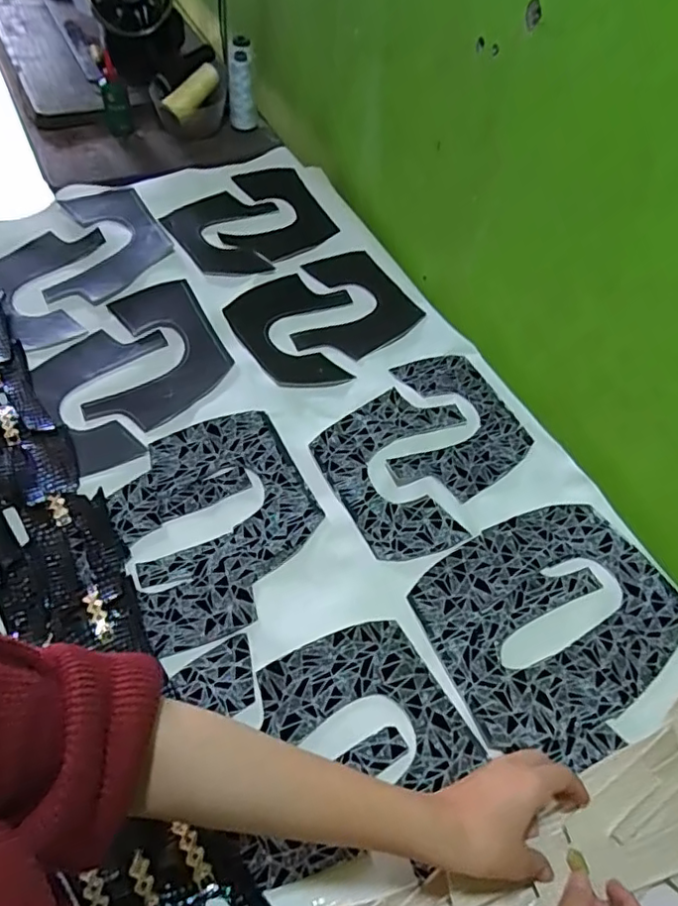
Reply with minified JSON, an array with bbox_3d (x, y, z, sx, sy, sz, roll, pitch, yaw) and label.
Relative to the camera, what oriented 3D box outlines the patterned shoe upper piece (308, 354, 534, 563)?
[{"bbox_3d":[0.098,-0.010,0.636,0.254,0.013,0.189,-35,65,-23],"label":"patterned shoe upper piece"}]

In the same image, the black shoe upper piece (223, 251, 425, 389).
[{"bbox_3d":[-0.013,-0.178,0.756,0.242,0.014,0.192,-29,65,-25],"label":"black shoe upper piece"}]

